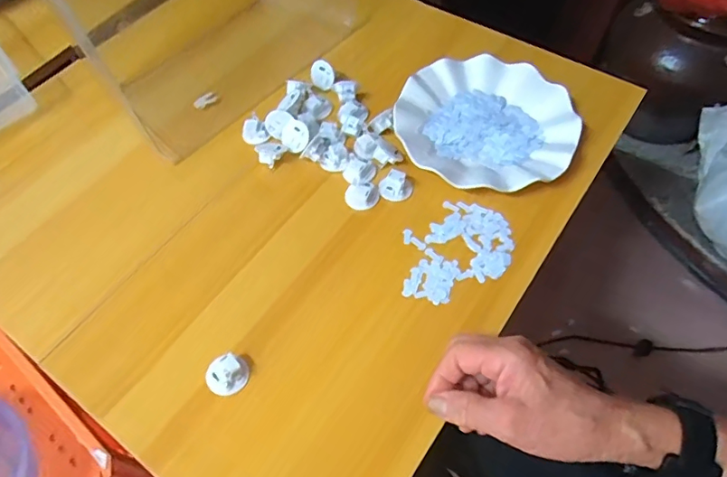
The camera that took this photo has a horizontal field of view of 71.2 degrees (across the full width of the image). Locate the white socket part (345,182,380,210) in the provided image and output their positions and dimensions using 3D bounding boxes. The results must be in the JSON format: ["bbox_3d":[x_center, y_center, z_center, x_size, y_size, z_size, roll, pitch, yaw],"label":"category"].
[{"bbox_3d":[0.000,-0.043,0.499,0.033,0.015,0.027,-11,58,-5],"label":"white socket part"}]

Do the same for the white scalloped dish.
[{"bbox_3d":[0.127,-0.126,0.537,0.181,0.021,0.183,-1,58,2],"label":"white scalloped dish"}]

